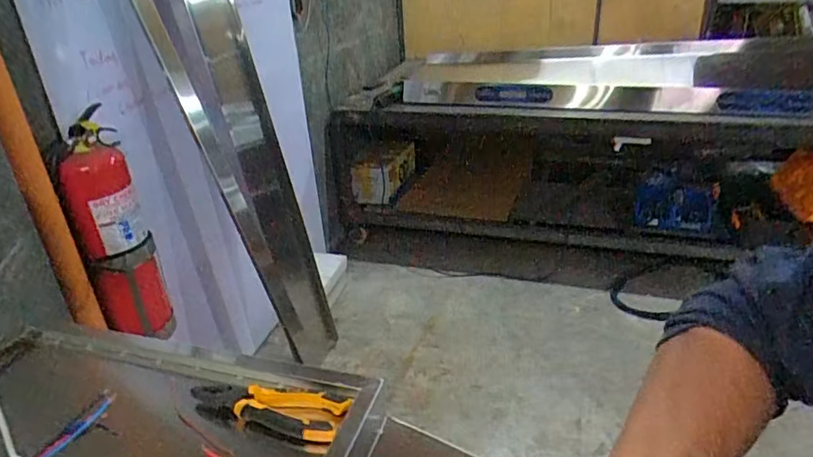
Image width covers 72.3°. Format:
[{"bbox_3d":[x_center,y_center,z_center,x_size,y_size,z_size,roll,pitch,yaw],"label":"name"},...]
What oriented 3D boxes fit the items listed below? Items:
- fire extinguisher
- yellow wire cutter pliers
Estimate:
[{"bbox_3d":[-0.710,0.021,1.371,0.143,0.526,0.188,-9,28,-13],"label":"fire extinguisher"},{"bbox_3d":[-0.139,0.186,0.566,0.162,0.032,0.061,7,29,18],"label":"yellow wire cutter pliers"}]

